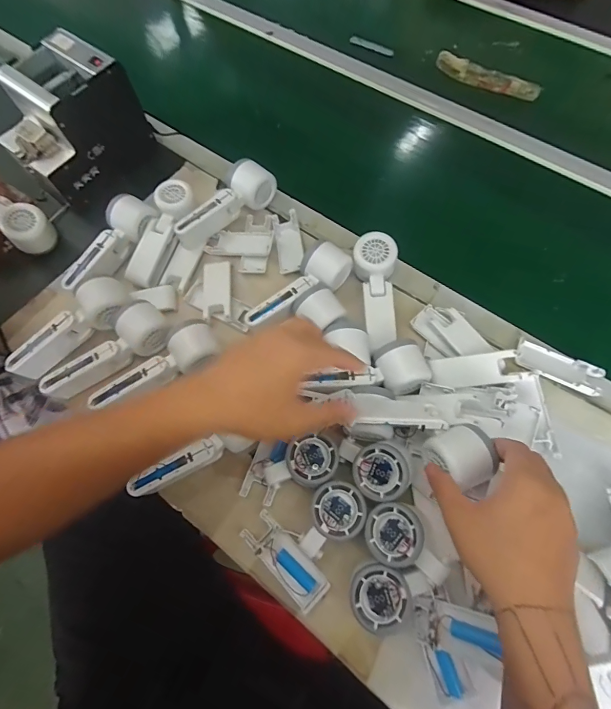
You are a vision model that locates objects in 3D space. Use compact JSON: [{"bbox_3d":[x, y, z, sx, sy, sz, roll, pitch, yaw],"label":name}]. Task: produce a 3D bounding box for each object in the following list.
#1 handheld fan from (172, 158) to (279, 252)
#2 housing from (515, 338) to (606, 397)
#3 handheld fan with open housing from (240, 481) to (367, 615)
[{"bbox_3d":[-0.120,-0.219,0.552,0.052,0.058,0.162,40,74,15],"label":"handheld fan"},{"bbox_3d":[0.320,0.016,0.469,0.102,0.010,0.043,23,71,10],"label":"housing"},{"bbox_3d":[0.005,0.189,0.396,0.103,0.050,0.123,41,75,15],"label":"handheld fan with open housing"}]

